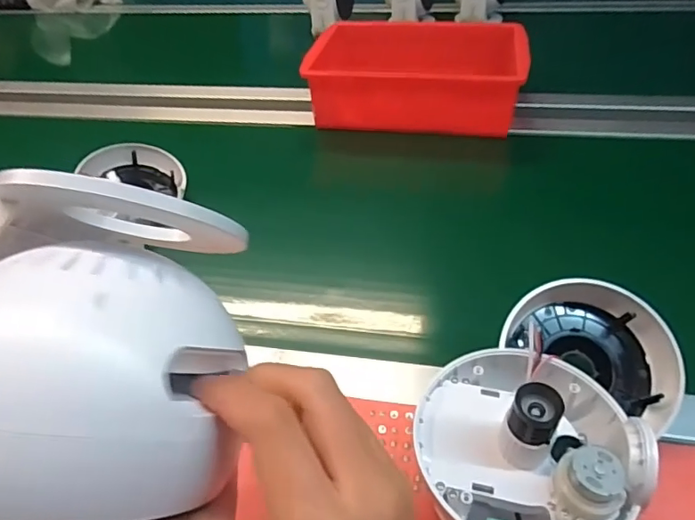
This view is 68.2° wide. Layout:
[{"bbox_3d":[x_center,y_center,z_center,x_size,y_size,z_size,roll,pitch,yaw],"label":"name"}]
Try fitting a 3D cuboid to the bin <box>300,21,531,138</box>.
[{"bbox_3d":[0.103,-0.269,0.754,0.296,0.102,0.164,5,42,13],"label":"bin"}]

